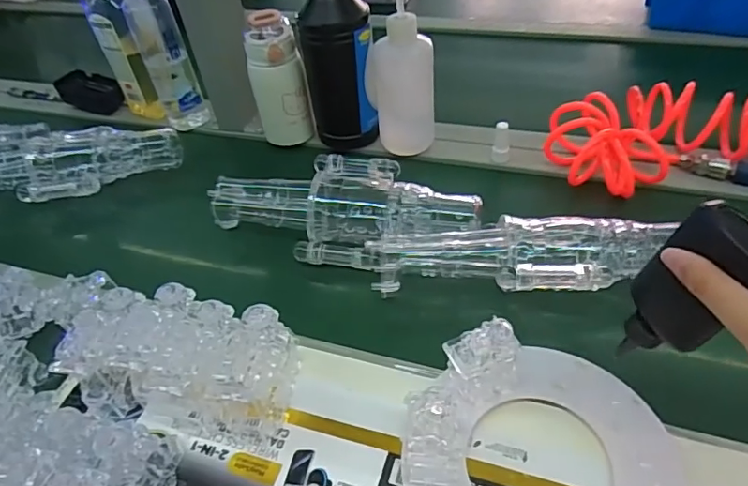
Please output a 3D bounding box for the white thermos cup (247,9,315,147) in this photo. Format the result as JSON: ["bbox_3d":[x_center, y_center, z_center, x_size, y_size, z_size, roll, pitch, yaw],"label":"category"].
[{"bbox_3d":[-0.123,-0.208,0.696,0.060,0.167,0.060,-3,45,3],"label":"white thermos cup"}]

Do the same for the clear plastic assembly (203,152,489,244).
[{"bbox_3d":[-0.034,-0.049,0.583,0.290,0.046,0.095,4,46,11],"label":"clear plastic assembly"}]

